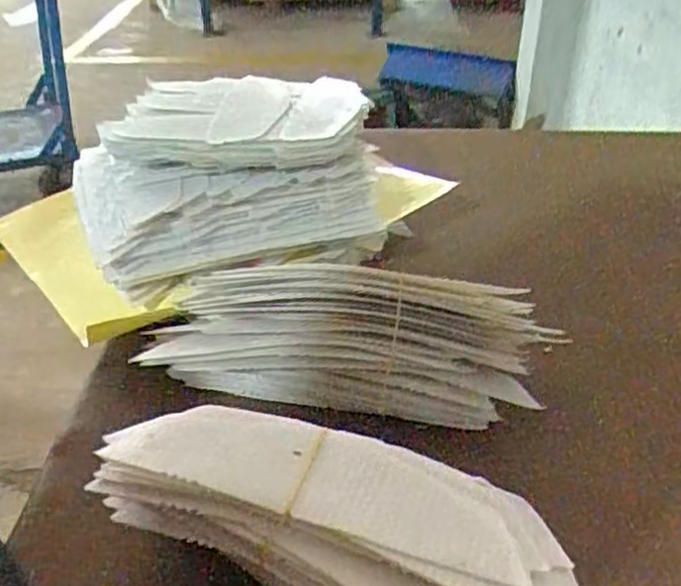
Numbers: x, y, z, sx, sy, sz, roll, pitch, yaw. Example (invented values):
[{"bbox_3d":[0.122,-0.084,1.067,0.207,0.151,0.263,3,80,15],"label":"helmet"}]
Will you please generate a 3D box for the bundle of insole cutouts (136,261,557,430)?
[{"bbox_3d":[0.000,0.029,0.420,0.247,0.074,0.064,3,35,7],"label":"bundle of insole cutouts"}]

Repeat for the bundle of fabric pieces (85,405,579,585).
[{"bbox_3d":[-0.007,0.109,0.306,0.218,0.067,0.090,23,43,18],"label":"bundle of fabric pieces"}]

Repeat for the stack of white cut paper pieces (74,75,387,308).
[{"bbox_3d":[-0.083,-0.102,0.536,0.231,0.085,0.199,-14,36,-18],"label":"stack of white cut paper pieces"}]

